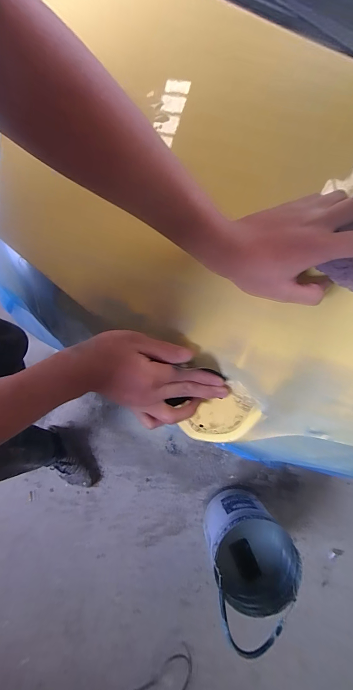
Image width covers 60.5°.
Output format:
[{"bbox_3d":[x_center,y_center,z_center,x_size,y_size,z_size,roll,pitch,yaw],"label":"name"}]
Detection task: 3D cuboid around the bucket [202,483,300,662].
[{"bbox_3d":[0.238,0.691,1.009,0.256,0.337,0.301,-8,81,-3],"label":"bucket"}]

